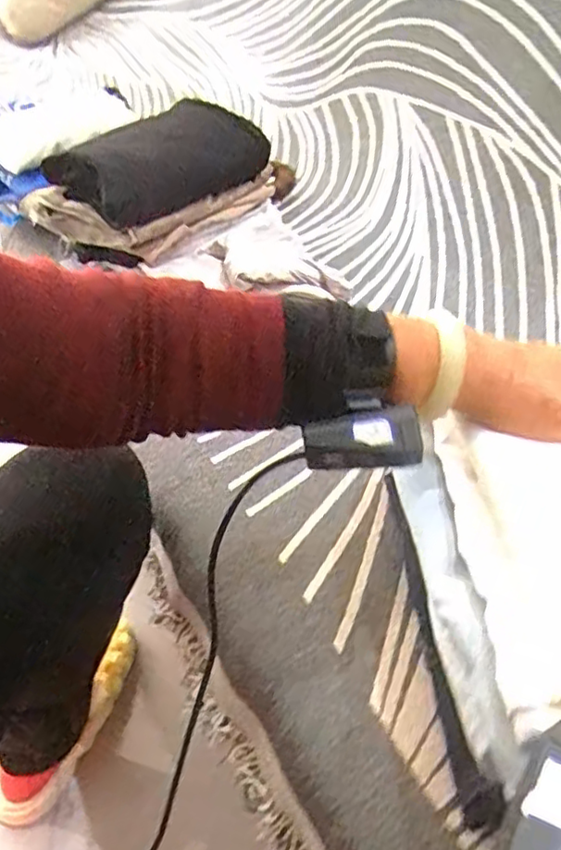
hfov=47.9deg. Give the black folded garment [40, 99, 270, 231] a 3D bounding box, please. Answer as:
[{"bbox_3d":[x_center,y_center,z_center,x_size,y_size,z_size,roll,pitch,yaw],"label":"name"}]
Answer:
[{"bbox_3d":[-0.130,-0.329,0.773,0.145,0.078,0.278,26,47,24],"label":"black folded garment"}]

